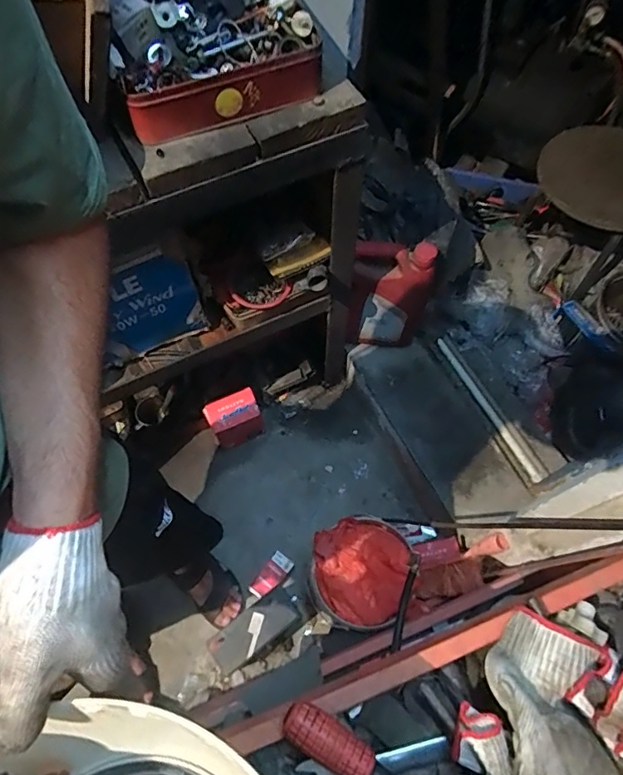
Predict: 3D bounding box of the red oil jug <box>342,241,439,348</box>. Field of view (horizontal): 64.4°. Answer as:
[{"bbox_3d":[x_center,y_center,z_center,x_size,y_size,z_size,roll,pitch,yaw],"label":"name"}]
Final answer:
[{"bbox_3d":[0.179,-0.197,1.155,0.168,0.313,0.104,19,66,9],"label":"red oil jug"}]

